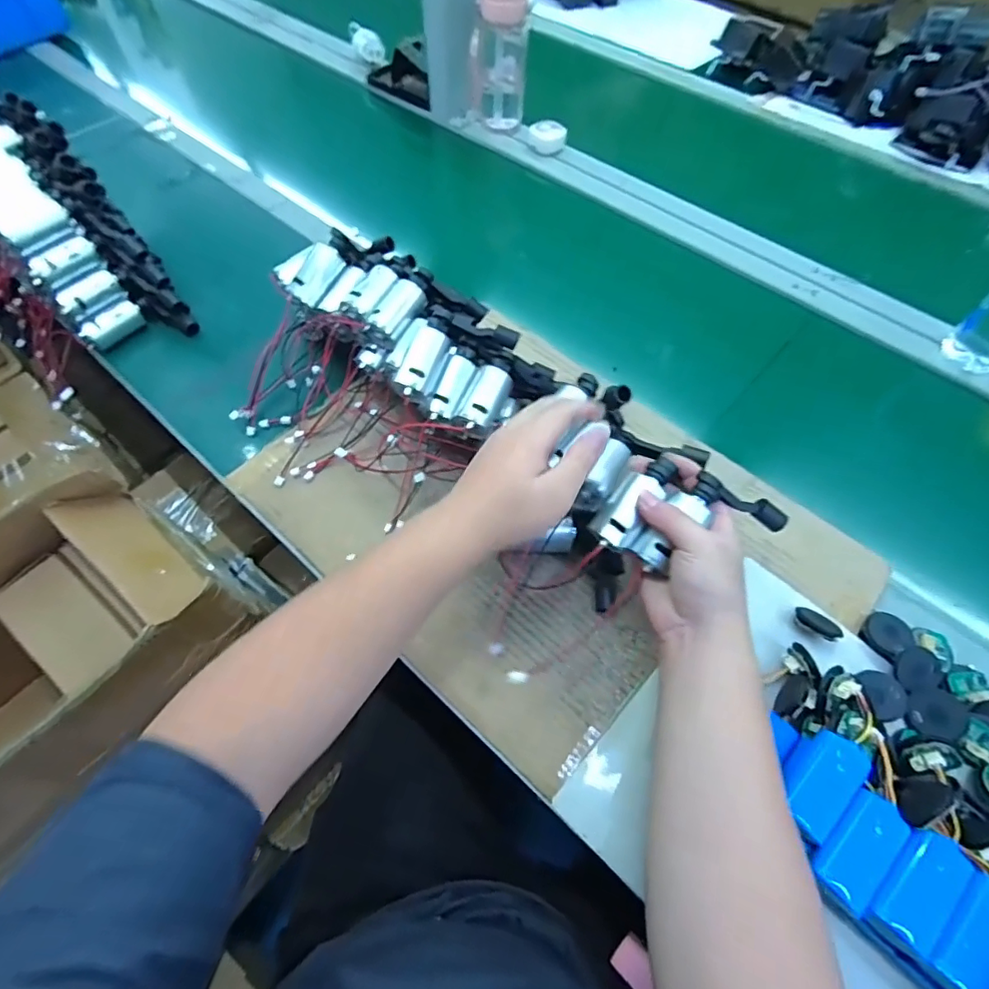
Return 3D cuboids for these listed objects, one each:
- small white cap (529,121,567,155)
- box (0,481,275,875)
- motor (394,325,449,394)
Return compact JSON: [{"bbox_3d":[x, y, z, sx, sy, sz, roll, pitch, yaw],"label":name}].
[{"bbox_3d":[0.083,-0.559,0.827,0.060,0.036,0.047,6,60,2],"label":"small white cap"},{"bbox_3d":[-0.445,0.189,0.533,0.226,0.233,0.350,37,65,18],"label":"box"},{"bbox_3d":[-0.062,-0.117,0.461,0.027,0.023,0.069,17,61,8],"label":"motor"}]

